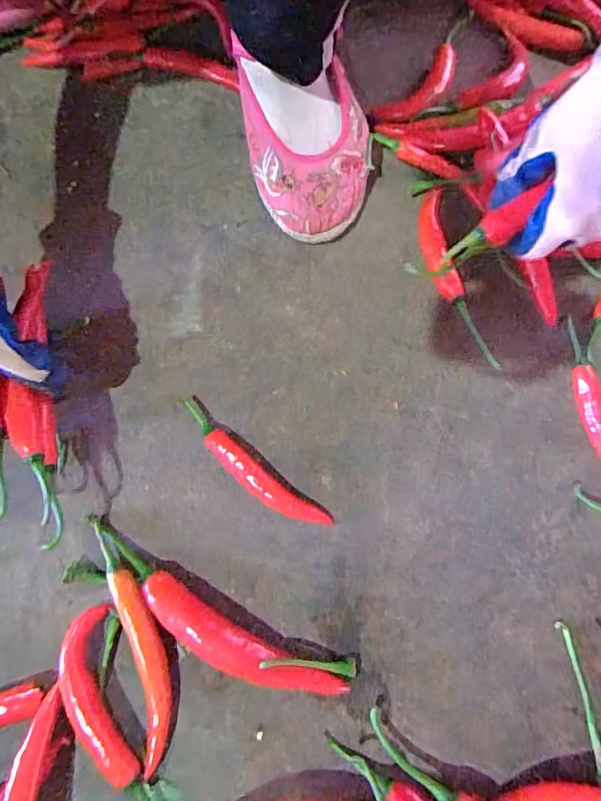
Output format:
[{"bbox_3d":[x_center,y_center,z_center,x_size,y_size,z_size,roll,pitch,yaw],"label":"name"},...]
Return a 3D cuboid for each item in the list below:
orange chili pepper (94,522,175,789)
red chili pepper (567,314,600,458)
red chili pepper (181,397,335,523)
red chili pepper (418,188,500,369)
[{"bbox_3d":[-0.103,0.150,0.332,0.026,0.015,0.147,-17,75,-4],"label":"orange chili pepper"},{"bbox_3d":[0.210,0.007,0.367,0.023,0.015,0.134,-15,75,-3],"label":"red chili pepper"},{"bbox_3d":[-0.036,0.048,0.364,0.130,0.013,0.020,37,79,10],"label":"red chili pepper"},{"bbox_3d":[0.114,-0.095,0.398,0.028,0.011,0.149,-13,75,-2],"label":"red chili pepper"}]

